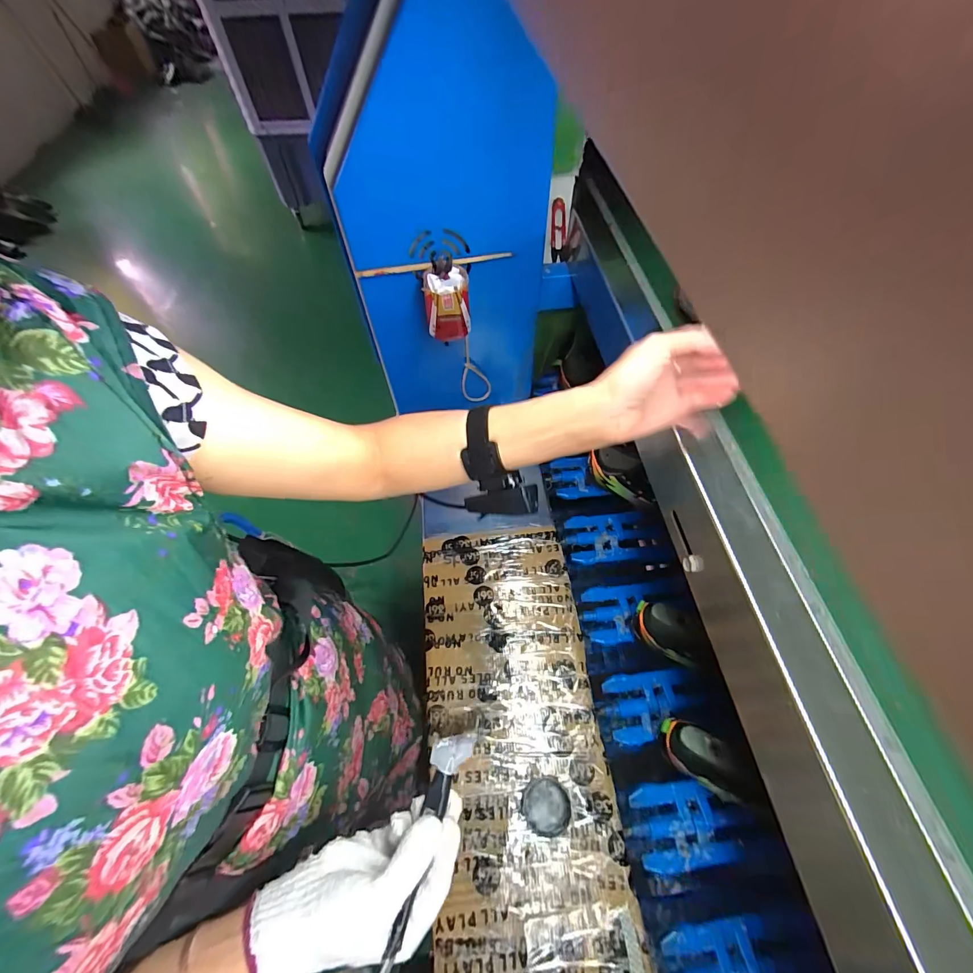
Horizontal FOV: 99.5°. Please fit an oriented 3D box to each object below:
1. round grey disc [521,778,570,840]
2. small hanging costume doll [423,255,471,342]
[{"bbox_3d":[0.076,0.411,0.527,0.058,0.015,0.056,0,57,0],"label":"round grey disc"},{"bbox_3d":[-0.059,-0.280,0.623,0.064,0.092,0.068,-4,57,-2],"label":"small hanging costume doll"}]

